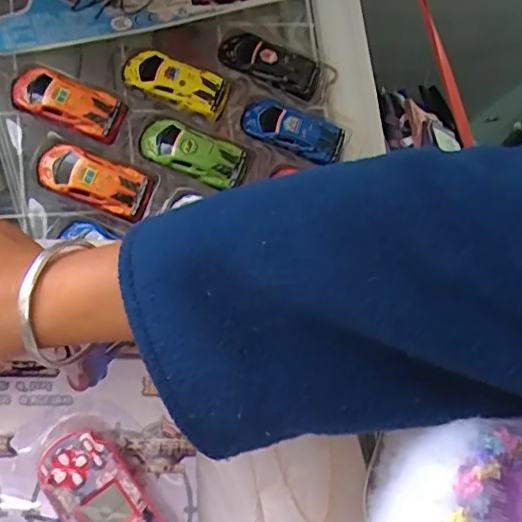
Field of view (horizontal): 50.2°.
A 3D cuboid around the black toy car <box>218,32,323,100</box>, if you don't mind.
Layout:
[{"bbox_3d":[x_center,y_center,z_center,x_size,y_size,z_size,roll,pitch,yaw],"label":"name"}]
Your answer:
[{"bbox_3d":[0.005,-0.134,0.376,0.068,0.028,0.013,23,-13,-3],"label":"black toy car"}]

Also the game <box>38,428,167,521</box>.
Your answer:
[{"bbox_3d":[-0.081,0.130,0.296,0.039,0.086,0.022,-36,-2,-18],"label":"game"}]

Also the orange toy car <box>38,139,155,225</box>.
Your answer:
[{"bbox_3d":[-0.103,-0.051,0.342,0.070,0.031,0.012,21,-13,-3],"label":"orange toy car"}]

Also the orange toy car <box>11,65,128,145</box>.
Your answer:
[{"bbox_3d":[-0.121,-0.100,0.348,0.070,0.030,0.015,22,-13,-3],"label":"orange toy car"}]

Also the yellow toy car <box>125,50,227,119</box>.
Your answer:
[{"bbox_3d":[-0.056,-0.117,0.362,0.068,0.029,0.016,22,-11,2],"label":"yellow toy car"}]

